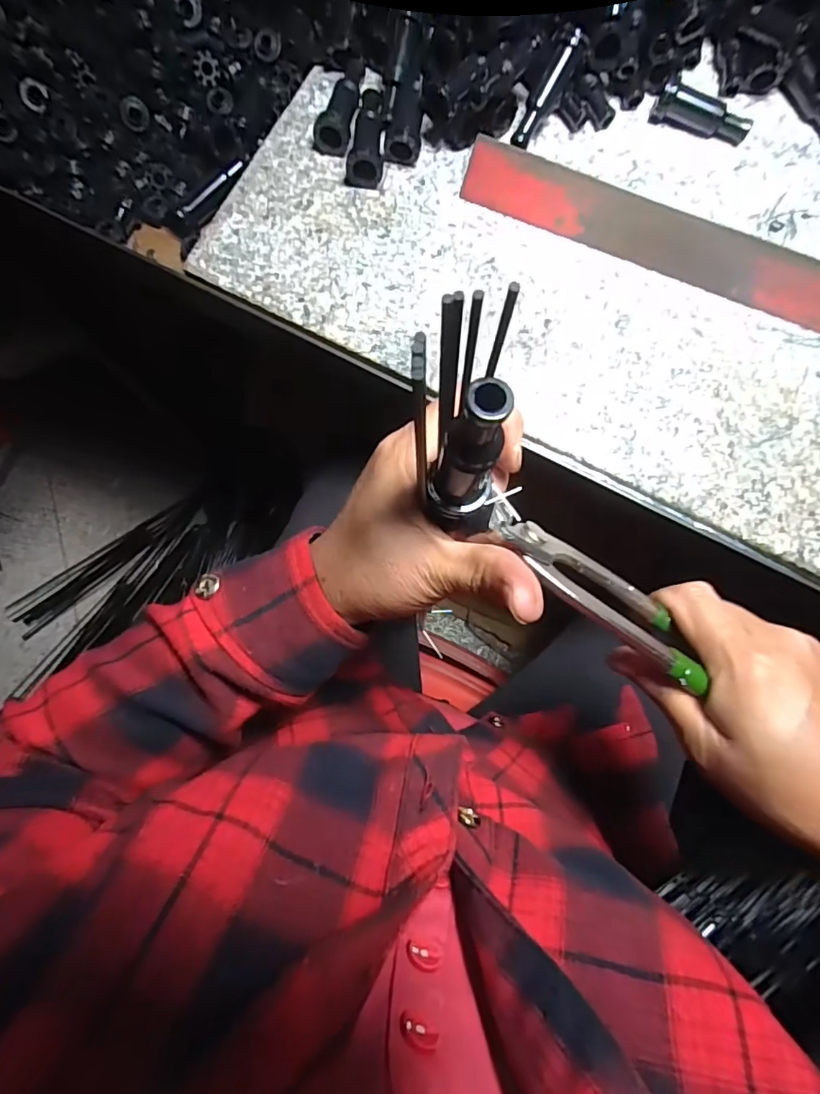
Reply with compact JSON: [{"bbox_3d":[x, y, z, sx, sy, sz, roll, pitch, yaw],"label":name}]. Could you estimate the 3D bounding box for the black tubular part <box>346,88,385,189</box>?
[{"bbox_3d":[-0.028,-0.278,0.355,0.023,0.023,0.076,3,81,1],"label":"black tubular part"}]

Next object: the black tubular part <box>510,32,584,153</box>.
[{"bbox_3d":[0.090,-0.300,0.351,0.017,0.015,0.066,35,108,6],"label":"black tubular part"}]

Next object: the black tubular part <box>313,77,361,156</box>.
[{"bbox_3d":[-0.047,-0.292,0.358,0.024,0.018,0.052,13,81,3],"label":"black tubular part"}]

